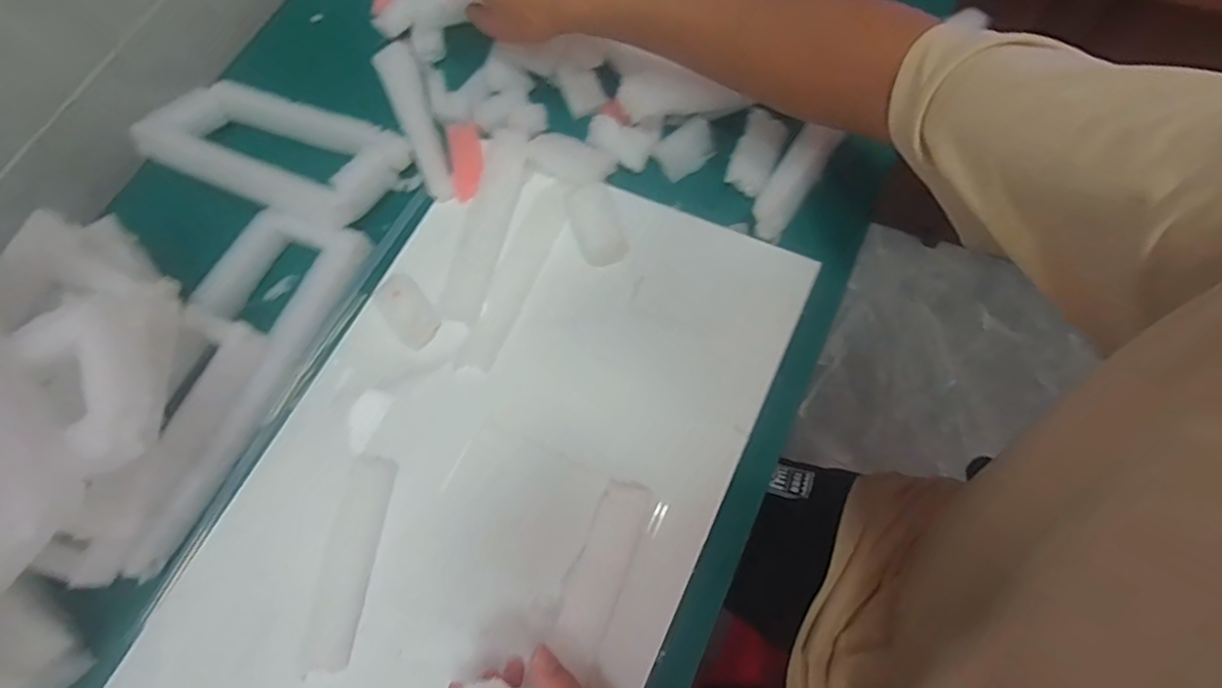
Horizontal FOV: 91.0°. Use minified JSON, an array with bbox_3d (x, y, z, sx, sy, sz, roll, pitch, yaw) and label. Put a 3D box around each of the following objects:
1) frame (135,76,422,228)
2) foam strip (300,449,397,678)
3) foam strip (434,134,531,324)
[{"bbox_3d":[-0.276,-0.165,0.493,0.200,0.025,0.104,24,73,10],"label":"frame"},{"bbox_3d":[-0.170,0.137,0.389,0.035,0.005,0.127,4,71,4],"label":"foam strip"},{"bbox_3d":[-0.096,-0.093,0.460,0.032,0.017,0.157,12,72,6],"label":"foam strip"}]

